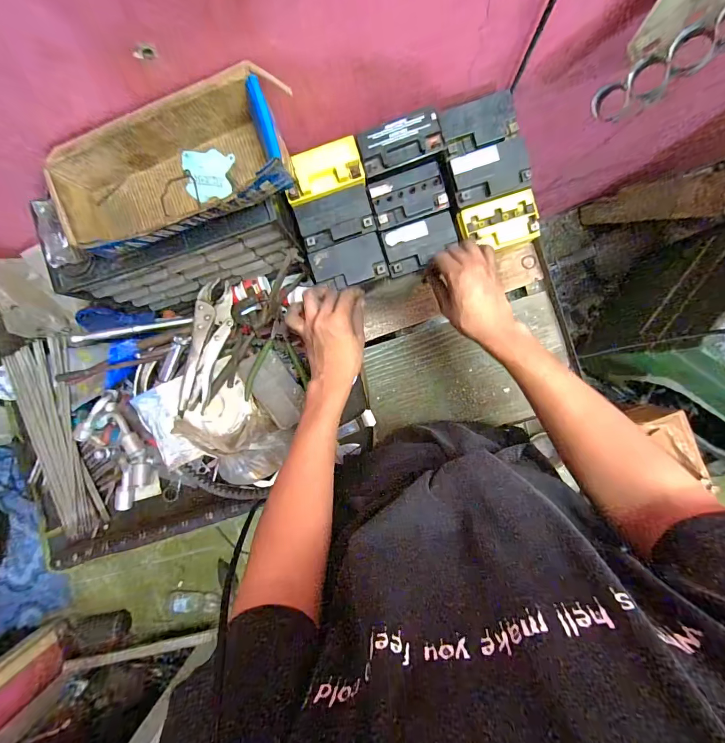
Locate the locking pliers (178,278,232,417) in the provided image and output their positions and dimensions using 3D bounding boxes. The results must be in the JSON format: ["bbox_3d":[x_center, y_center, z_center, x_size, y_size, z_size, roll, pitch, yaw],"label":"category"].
[{"bbox_3d":[-0.242,-0.035,0.564,0.054,0.024,0.204,12,93,5],"label":"locking pliers"}]

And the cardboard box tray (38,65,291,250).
[{"bbox_3d":[-0.219,-0.221,0.410,0.273,0.067,0.116,-18,90,6],"label":"cardboard box tray"}]

